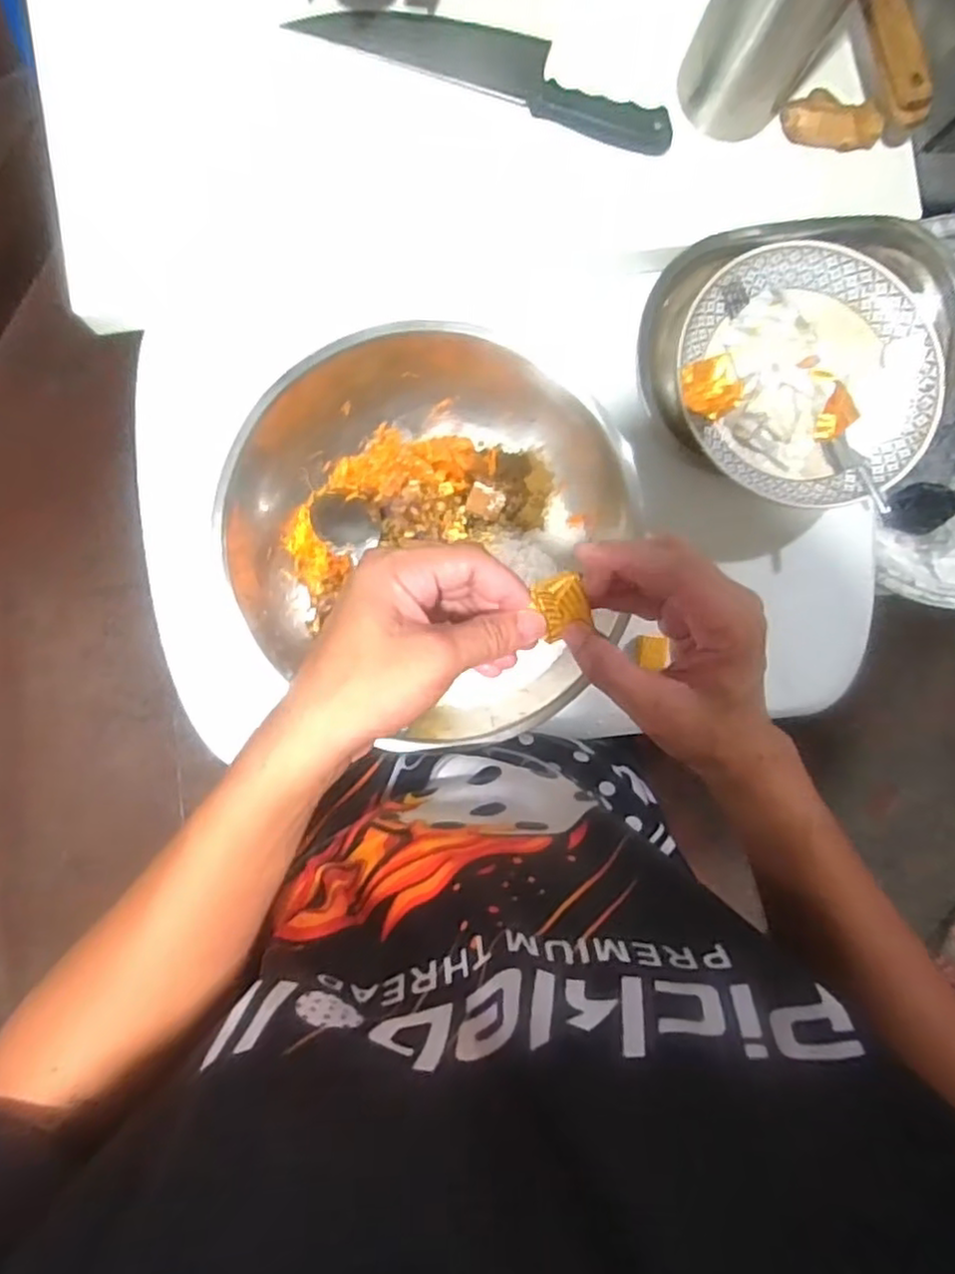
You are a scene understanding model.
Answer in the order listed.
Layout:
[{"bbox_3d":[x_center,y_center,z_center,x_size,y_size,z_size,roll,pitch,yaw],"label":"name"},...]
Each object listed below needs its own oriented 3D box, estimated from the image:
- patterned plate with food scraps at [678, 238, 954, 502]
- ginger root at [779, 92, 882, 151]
[{"bbox_3d":[0.281,-0.223,0.599,0.205,0.042,0.217,0,90,-5],"label":"patterned plate with food scraps"},{"bbox_3d":[0.287,-0.419,0.568,0.076,0.022,0.034,6,89,-5],"label":"ginger root"}]

